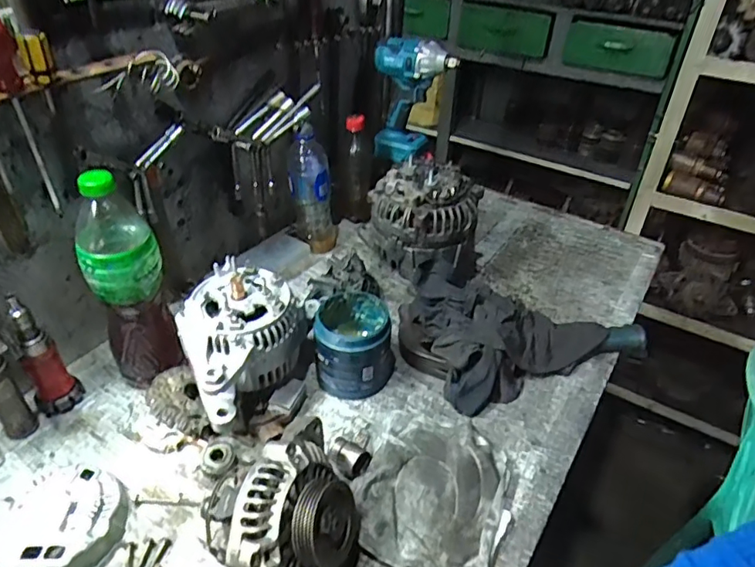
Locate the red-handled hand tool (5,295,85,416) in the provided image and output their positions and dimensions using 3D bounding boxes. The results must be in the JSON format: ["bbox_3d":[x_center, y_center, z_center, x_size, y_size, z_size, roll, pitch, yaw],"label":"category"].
[{"bbox_3d":[-0.370,0.083,0.591,0.043,0.149,0.033,-21,42,-28],"label":"red-handled hand tool"}]

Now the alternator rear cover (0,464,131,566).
[{"bbox_3d":[-0.299,0.224,0.505,0.106,0.035,0.106,-1,37,-4],"label":"alternator rear cover"}]

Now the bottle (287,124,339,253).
[{"bbox_3d":[-0.103,-0.146,0.849,0.067,0.205,0.060,2,37,0],"label":"bottle"}]

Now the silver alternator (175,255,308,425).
[{"bbox_3d":[-0.162,0.060,0.604,0.113,0.103,0.158,22,41,24],"label":"silver alternator"}]

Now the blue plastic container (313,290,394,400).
[{"bbox_3d":[-0.027,0.076,0.657,0.092,0.097,0.091,1,37,-1],"label":"blue plastic container"}]

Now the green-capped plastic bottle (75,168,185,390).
[{"bbox_3d":[-0.276,-0.005,0.590,0.075,0.248,0.070,-17,41,-24],"label":"green-capped plastic bottle"}]

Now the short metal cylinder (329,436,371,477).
[{"bbox_3d":[-0.031,0.184,0.572,0.049,0.024,0.033,27,44,30],"label":"short metal cylinder"}]

